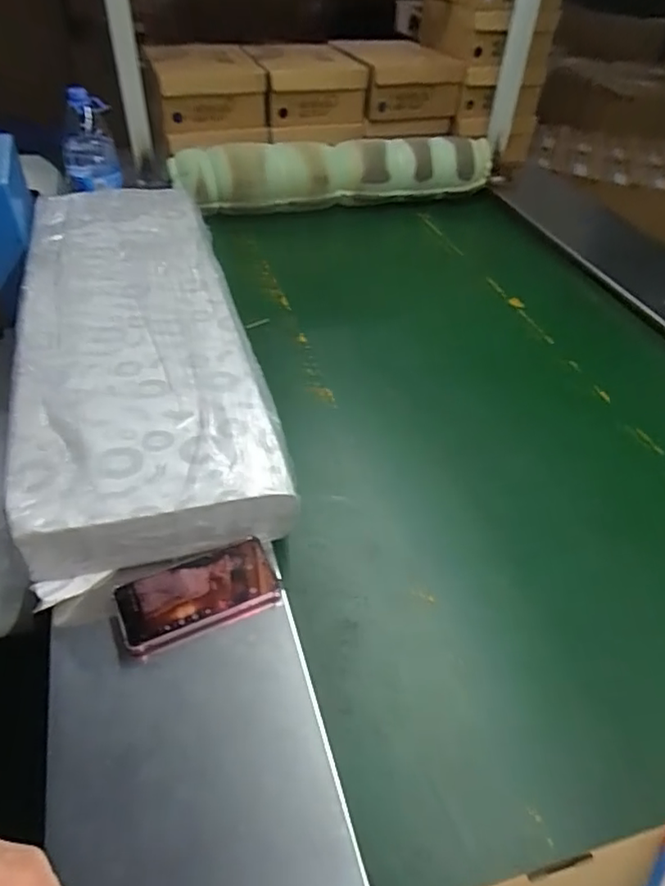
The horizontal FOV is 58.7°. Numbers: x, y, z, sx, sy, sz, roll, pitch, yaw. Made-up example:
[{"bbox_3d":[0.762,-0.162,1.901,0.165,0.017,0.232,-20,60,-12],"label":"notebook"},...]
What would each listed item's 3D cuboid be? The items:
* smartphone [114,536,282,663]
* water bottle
[{"bbox_3d":[-0.142,0.157,0.623,0.161,0.018,0.083,-17,49,-23],"label":"smartphone"},{"bbox_3d":[-0.464,-0.576,1.132,0.102,0.167,0.095,-16,49,-23],"label":"water bottle"}]

